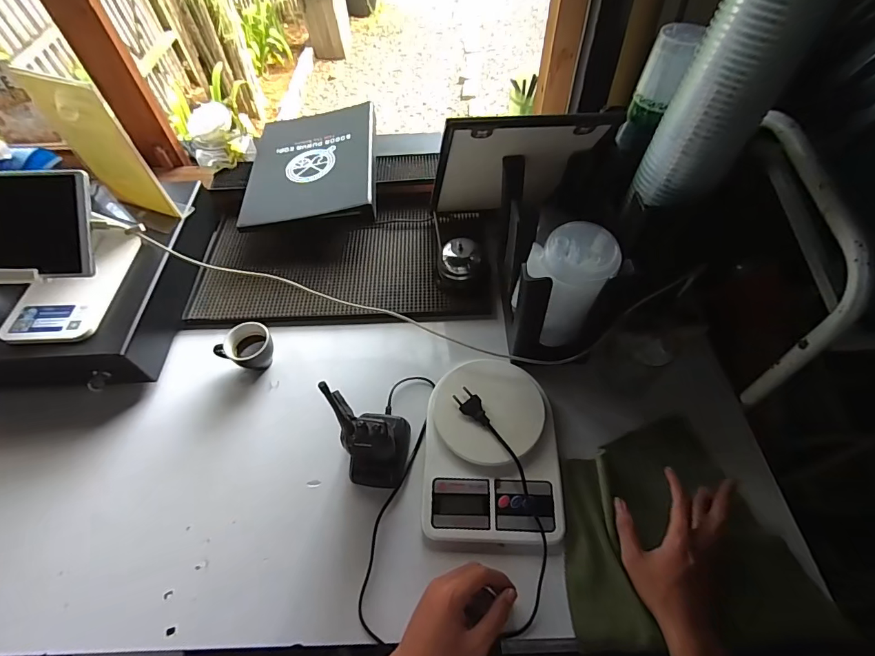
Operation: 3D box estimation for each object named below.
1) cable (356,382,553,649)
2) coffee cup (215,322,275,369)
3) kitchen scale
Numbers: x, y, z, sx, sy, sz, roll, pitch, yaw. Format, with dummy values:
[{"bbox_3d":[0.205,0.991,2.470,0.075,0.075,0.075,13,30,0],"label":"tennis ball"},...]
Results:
[{"bbox_3d":[0.024,0.199,0.511,0.205,0.050,0.305,3,61,4],"label":"cable"},{"bbox_3d":[-0.273,0.031,0.617,0.062,0.059,0.061,21,59,15],"label":"coffee cup"},{"bbox_3d":[0.067,0.147,0.526,0.164,0.028,0.212,1,56,2],"label":"kitchen scale"}]

